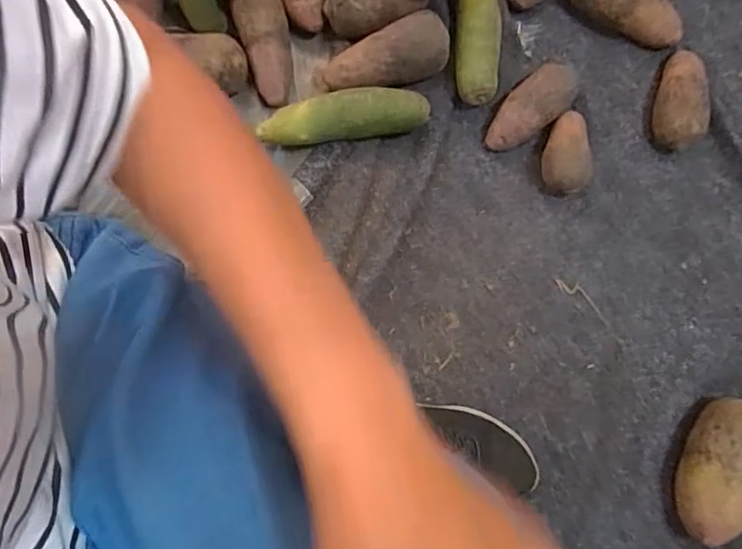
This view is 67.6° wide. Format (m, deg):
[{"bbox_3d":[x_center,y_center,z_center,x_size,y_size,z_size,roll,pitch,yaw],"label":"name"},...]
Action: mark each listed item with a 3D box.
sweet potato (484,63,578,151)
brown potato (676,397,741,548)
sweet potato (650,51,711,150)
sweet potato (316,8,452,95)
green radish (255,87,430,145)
[{"bbox_3d":[0.207,-0.213,0.706,0.144,0.054,0.062,-44,83,-7],"label":"sweet potato"},{"bbox_3d":[0.398,0.223,0.626,0.080,0.069,0.162,20,81,4],"label":"brown potato"},{"bbox_3d":[0.403,-0.221,0.717,0.070,0.055,0.126,19,81,3],"label":"sweet potato"},{"bbox_3d":[0.014,-0.270,0.704,0.170,0.068,0.071,-21,81,-3],"label":"sweet potato"},{"bbox_3d":[-0.035,-0.198,0.690,0.207,0.050,0.052,-6,80,-1],"label":"green radish"}]

